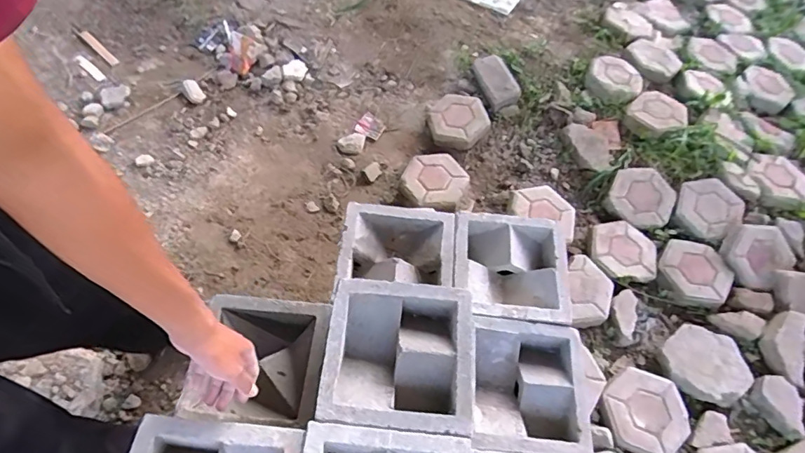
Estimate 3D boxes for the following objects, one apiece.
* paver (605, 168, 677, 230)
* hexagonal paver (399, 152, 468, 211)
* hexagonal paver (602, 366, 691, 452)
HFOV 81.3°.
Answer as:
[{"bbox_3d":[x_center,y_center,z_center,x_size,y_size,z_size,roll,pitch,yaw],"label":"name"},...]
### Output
[{"bbox_3d":[0.767,-0.098,1.513,0.208,0.048,0.208,32,60,15],"label":"paver"},{"bbox_3d":[0.102,-0.146,1.491,0.202,0.051,0.216,23,58,10],"label":"hexagonal paver"},{"bbox_3d":[0.608,0.466,1.178,0.190,0.039,0.207,-1,57,-6],"label":"hexagonal paver"}]

